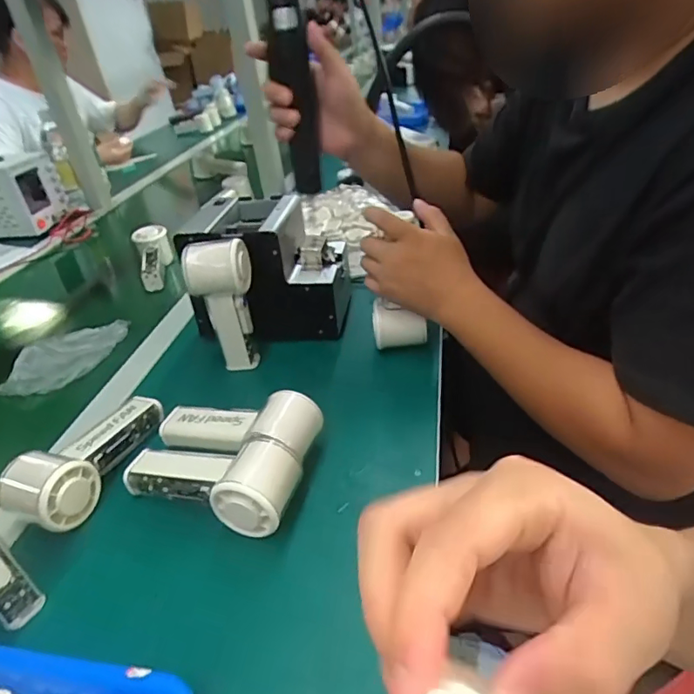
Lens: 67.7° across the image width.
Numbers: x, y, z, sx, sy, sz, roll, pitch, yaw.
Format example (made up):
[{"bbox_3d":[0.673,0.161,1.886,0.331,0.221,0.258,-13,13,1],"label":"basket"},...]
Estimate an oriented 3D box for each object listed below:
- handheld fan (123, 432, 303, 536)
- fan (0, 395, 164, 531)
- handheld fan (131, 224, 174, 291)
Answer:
[{"bbox_3d":[-0.114,0.113,0.436,0.157,0.052,0.062,0,30,25],"label":"handheld fan"},{"bbox_3d":[-0.232,0.098,0.476,0.069,0.047,0.153,13,38,28],"label":"fan"},{"bbox_3d":[-0.327,-0.150,0.868,0.061,0.044,0.150,-8,52,-10],"label":"handheld fan"}]

